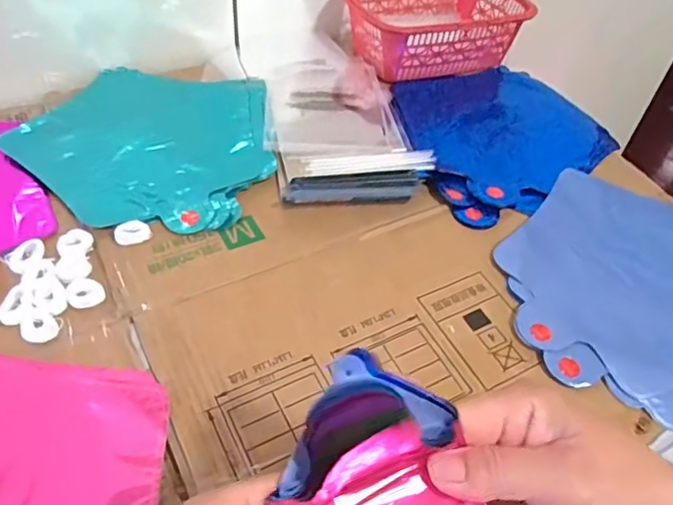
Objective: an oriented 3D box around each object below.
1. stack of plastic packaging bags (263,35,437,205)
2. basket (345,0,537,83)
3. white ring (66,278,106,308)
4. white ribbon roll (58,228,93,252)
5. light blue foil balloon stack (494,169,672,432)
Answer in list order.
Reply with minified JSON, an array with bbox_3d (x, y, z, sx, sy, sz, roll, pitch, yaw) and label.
[{"bbox_3d":[-0.009,-0.154,0.604,0.142,0.020,0.291,-8,48,-12],"label":"stack of plastic packaging bags"},{"bbox_3d":[0.116,-0.279,0.699,0.205,0.065,0.143,-15,50,-18],"label":"basket"},{"bbox_3d":[-0.186,0.030,0.426,0.025,0.005,0.026,2,47,-3],"label":"white ring"},{"bbox_3d":[-0.209,-0.010,0.461,0.025,0.004,0.026,-6,48,-11],"label":"white ribbon roll"},{"bbox_3d":[0.257,0.026,0.479,0.235,0.024,0.227,1,47,-4],"label":"light blue foil balloon stack"}]

